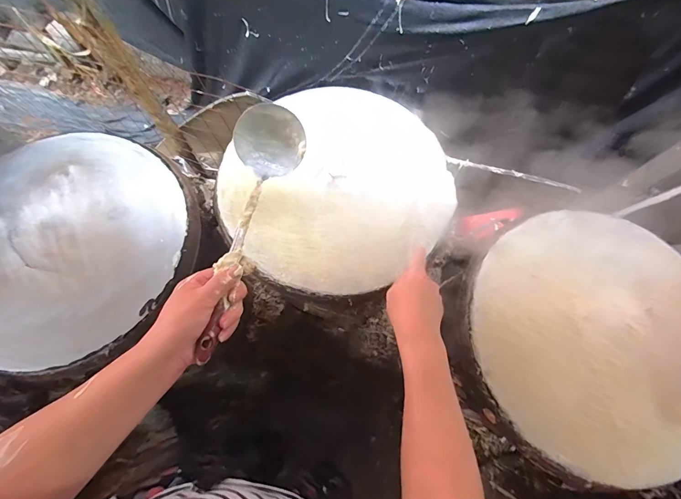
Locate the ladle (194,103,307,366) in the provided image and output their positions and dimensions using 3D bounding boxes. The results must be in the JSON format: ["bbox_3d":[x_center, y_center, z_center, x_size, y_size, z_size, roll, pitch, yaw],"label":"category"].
[{"bbox_3d":[-0.121,-0.033,0.433,0.090,0.053,0.328,11,70,2],"label":"ladle"}]

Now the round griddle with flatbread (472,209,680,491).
[{"bbox_3d":[0.378,0.118,0.501,0.356,0.022,0.365,0,71,-1],"label":"round griddle with flatbread"}]

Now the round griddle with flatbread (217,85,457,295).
[{"bbox_3d":[0.010,-0.116,0.580,0.337,0.053,0.393,33,73,9],"label":"round griddle with flatbread"}]

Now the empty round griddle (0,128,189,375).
[{"bbox_3d":[-0.424,-0.019,0.527,0.356,0.023,0.362,0,71,-1],"label":"empty round griddle"}]

